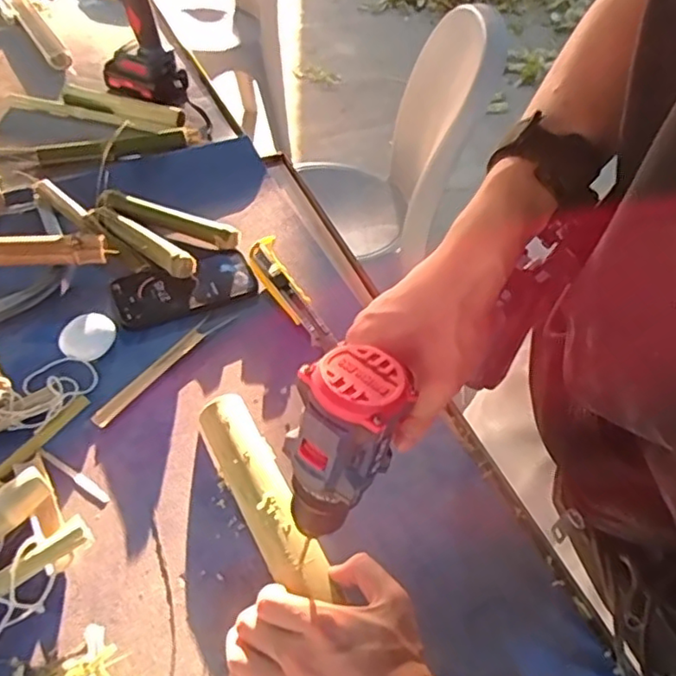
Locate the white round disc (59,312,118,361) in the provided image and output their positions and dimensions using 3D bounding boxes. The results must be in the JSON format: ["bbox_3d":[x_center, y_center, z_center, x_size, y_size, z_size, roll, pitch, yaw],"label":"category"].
[{"bbox_3d":[-0.244,-0.002,0.597,0.051,0.013,0.045,-37,79,-23],"label":"white round disc"}]

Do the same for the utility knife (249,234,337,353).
[{"bbox_3d":[-0.055,-0.050,0.653,0.037,0.020,0.162,-19,52,-20],"label":"utility knife"}]

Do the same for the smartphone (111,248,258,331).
[{"bbox_3d":[-0.166,-0.056,0.658,0.143,0.011,0.076,-18,52,-19],"label":"smartphone"}]

